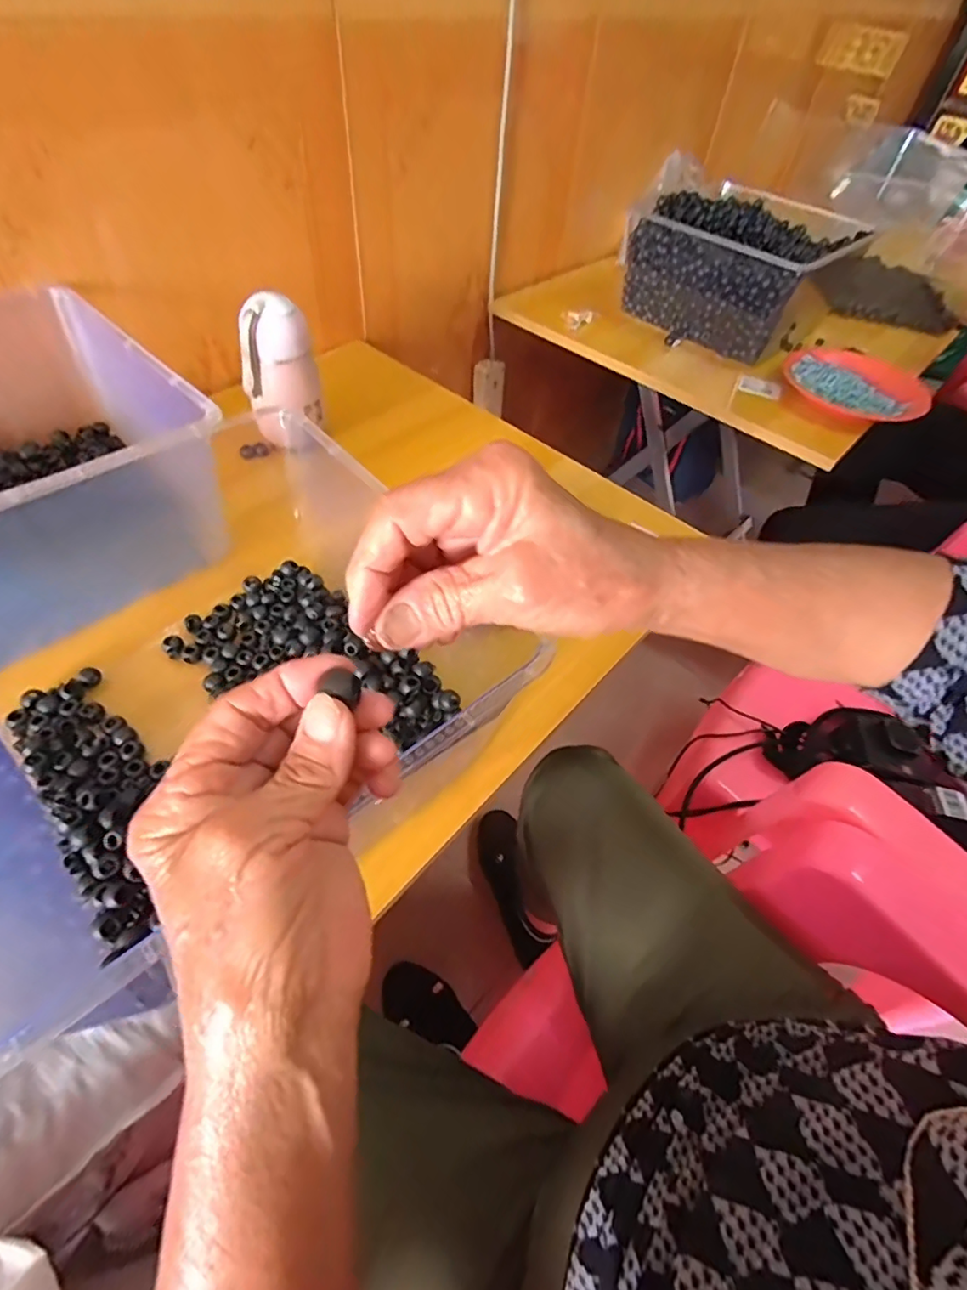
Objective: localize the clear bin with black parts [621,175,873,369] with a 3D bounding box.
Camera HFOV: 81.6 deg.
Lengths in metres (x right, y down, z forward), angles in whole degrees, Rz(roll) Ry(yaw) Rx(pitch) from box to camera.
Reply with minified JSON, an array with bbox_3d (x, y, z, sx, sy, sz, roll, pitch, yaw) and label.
[{"bbox_3d":[0.410,-0.607,0.906,0.266,0.146,0.308,39,59,21],"label":"clear bin with black parts"}]

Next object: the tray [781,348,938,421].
[{"bbox_3d":[0.528,-0.367,0.805,0.195,0.037,0.179,39,59,21],"label":"tray"}]

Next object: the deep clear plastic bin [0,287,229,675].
[{"bbox_3d":[-0.403,-0.139,0.455,0.299,0.136,0.288,39,59,21],"label":"deep clear plastic bin"}]

